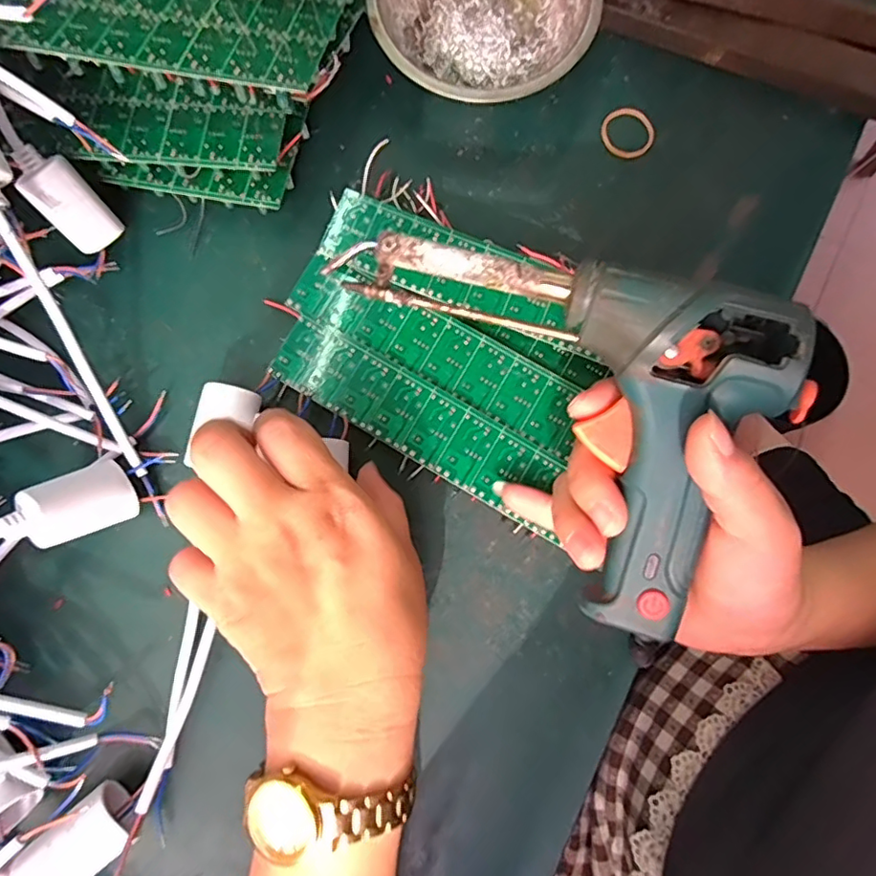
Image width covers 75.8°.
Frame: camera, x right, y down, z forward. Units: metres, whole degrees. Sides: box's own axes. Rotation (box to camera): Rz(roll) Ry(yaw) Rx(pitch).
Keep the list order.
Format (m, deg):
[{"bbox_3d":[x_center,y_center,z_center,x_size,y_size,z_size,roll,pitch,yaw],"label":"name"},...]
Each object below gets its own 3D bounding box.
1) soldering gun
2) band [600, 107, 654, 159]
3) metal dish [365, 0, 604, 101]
[{"bbox_3d":[0.071,-0.033,0.239,0.125,0.045,0.204,-39,86,19],"label":"soldering gun"},{"bbox_3d":[0.114,-0.184,0.339,0.030,0.004,0.033,0,79,-1],"label":"band"},{"bbox_3d":[0.026,-0.246,0.330,0.122,0.046,0.121,9,79,1],"label":"metal dish"}]

